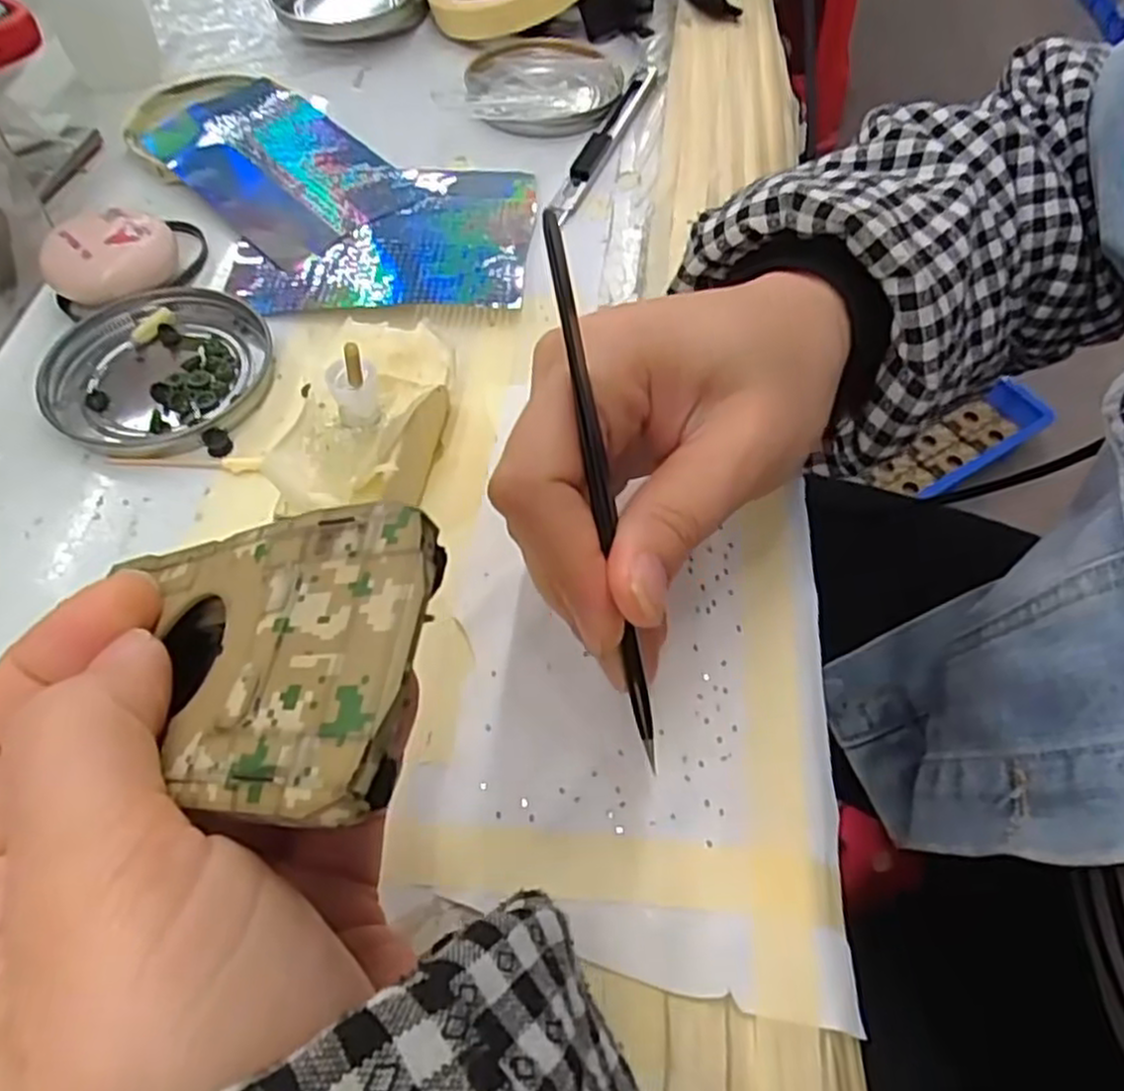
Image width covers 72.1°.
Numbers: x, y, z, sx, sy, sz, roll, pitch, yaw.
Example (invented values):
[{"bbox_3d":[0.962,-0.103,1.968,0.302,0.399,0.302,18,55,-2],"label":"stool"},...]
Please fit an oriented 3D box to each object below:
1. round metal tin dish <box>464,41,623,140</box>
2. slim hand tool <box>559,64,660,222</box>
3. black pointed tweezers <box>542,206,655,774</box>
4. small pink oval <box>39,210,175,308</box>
[{"bbox_3d":[-0.010,-0.235,0.393,0.076,0.011,0.080,0,57,-1],"label":"round metal tin dish"},{"bbox_3d":[0.023,-0.200,0.374,0.012,0.006,0.133,19,59,11],"label":"slim hand tool"},{"bbox_3d":[0.009,-0.011,0.176,0.004,0.004,0.125,-12,95,-8],"label":"black pointed tweezers"},{"bbox_3d":[-0.176,-0.112,0.303,0.048,0.022,0.034,-27,62,-17],"label":"small pink oval"}]

